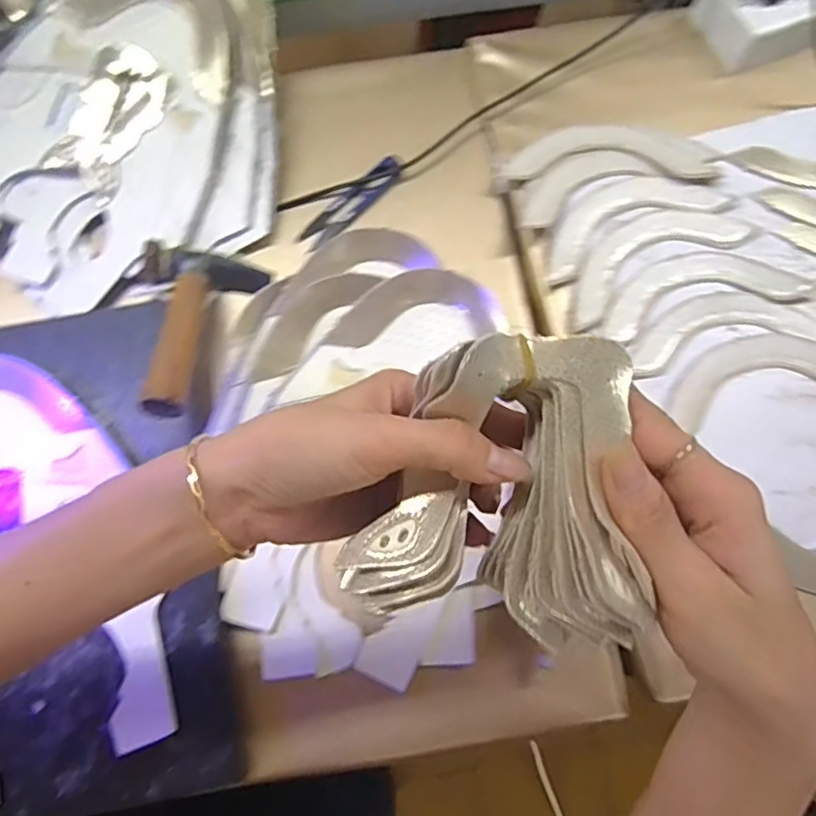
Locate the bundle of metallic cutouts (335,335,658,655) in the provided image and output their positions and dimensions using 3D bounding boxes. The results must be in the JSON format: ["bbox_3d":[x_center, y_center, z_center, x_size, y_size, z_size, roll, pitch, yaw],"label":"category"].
[{"bbox_3d":[0.028,0.031,0.232,0.111,0.051,0.102,-2,73,-1],"label":"bundle of metallic cutouts"}]

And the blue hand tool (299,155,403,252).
[{"bbox_3d":[-0.042,-0.161,0.489,0.024,0.004,0.099,41,77,11],"label":"blue hand tool"}]

